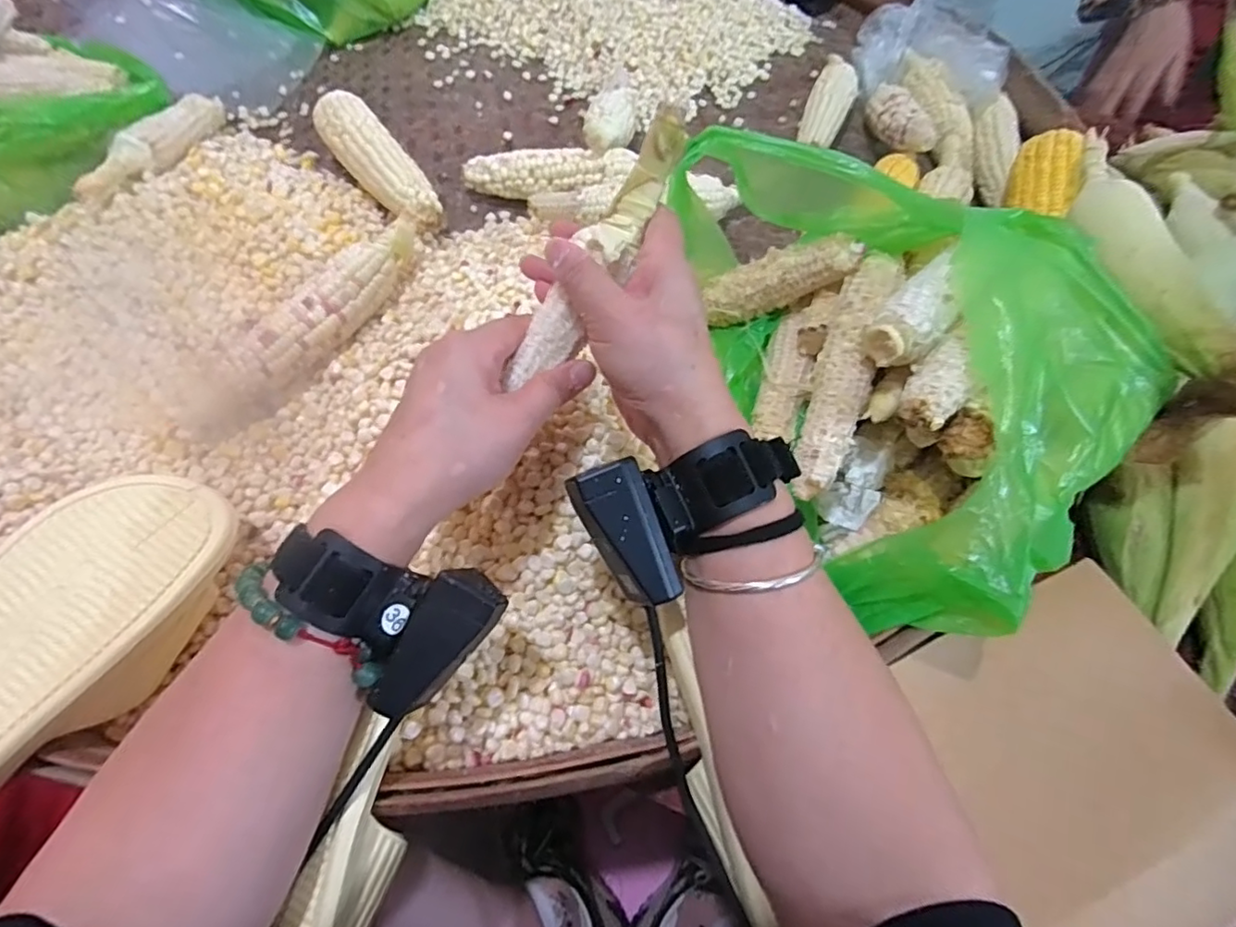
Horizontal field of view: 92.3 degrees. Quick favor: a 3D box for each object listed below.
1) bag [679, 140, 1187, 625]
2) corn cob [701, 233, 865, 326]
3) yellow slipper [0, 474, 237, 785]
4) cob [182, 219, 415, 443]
[{"bbox_3d":[0.195,-0.068,0.383,0.242,0.130,0.304,-21,66,-15],"label":"bag"},{"bbox_3d":[0.112,-0.128,0.416,0.110,0.029,0.028,-14,54,36],"label":"corn cob"},{"bbox_3d":[-0.315,0.114,0.320,0.108,0.050,0.238,29,64,11],"label":"yellow slipper"},{"bbox_3d":[-0.230,-0.106,0.444,0.045,0.043,0.218,31,64,12],"label":"cob"}]

